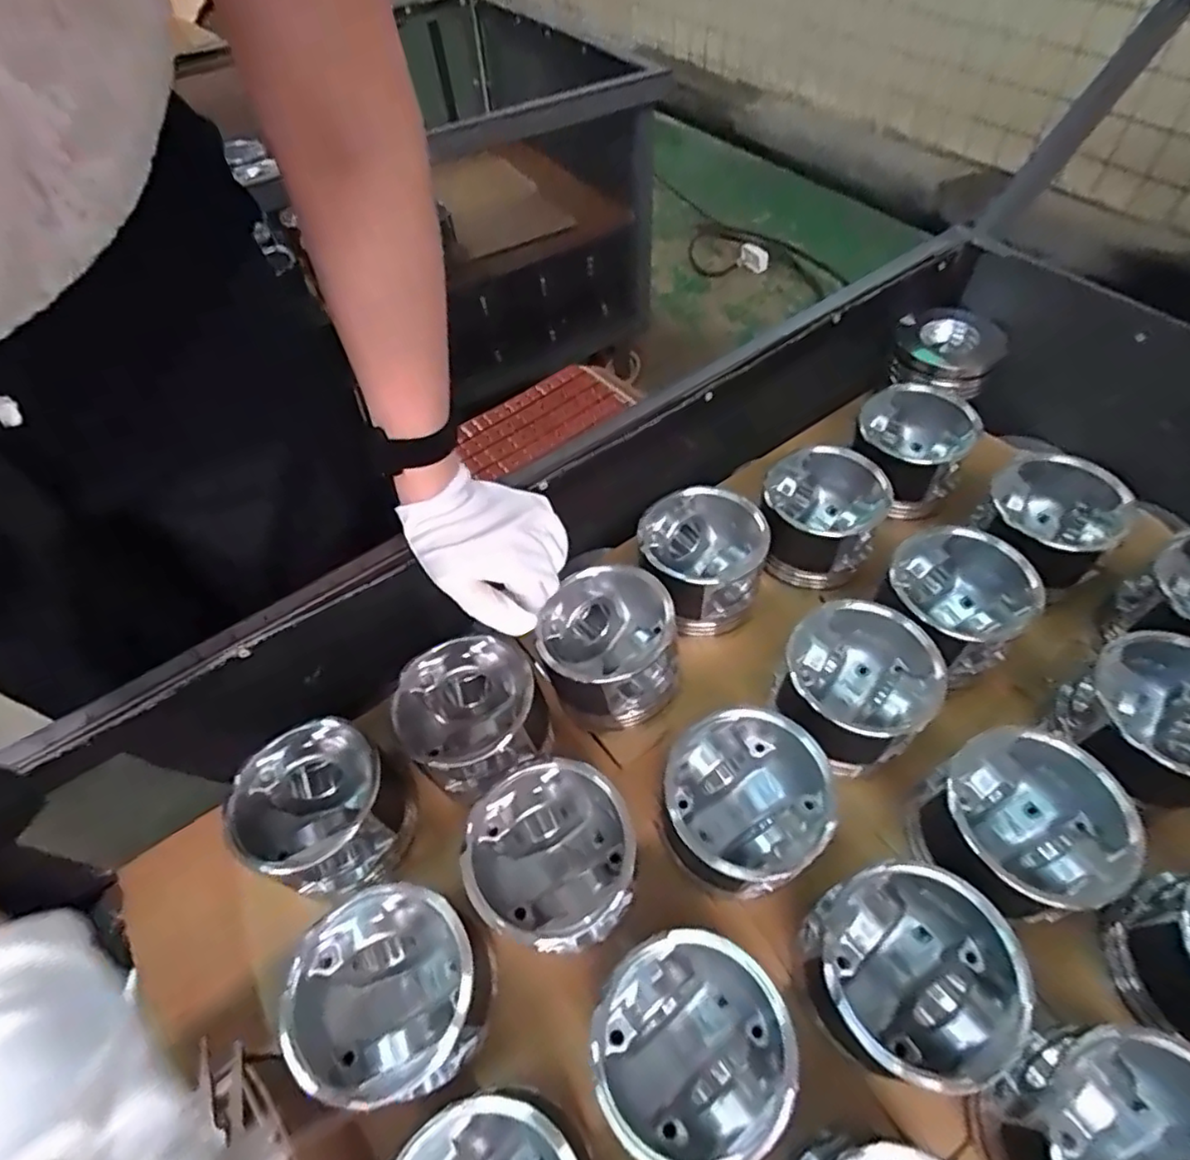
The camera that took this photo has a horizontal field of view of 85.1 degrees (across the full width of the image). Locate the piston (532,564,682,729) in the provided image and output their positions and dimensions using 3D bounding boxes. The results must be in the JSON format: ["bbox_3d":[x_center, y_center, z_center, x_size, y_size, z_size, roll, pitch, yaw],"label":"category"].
[{"bbox_3d":[0.010,0.059,0.546,0.105,0.098,0.105,-2,54,3],"label":"piston"}]

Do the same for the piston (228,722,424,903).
[{"bbox_3d":[-0.205,0.178,0.498,0.109,0.087,0.104,-2,54,3],"label":"piston"}]

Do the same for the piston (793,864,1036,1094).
[{"bbox_3d":[0.190,0.248,0.408,0.108,0.102,0.108,-2,54,3],"label":"piston"}]

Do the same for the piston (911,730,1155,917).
[{"bbox_3d":[0.287,0.168,0.446,0.105,0.096,0.108,-2,54,3],"label":"piston"}]

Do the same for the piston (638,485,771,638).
[{"bbox_3d":[0.100,-0.008,0.600,0.108,0.109,0.108,-4,54,2],"label":"piston"}]

